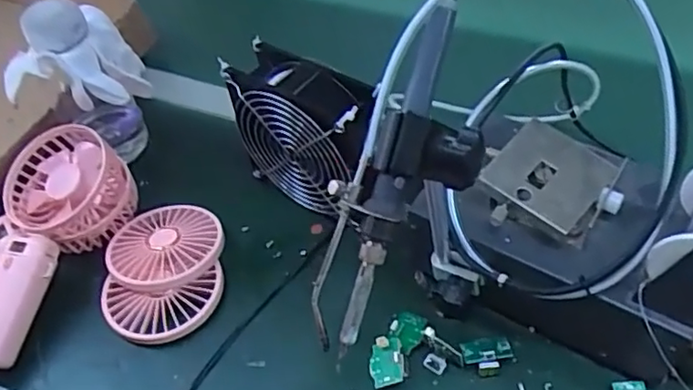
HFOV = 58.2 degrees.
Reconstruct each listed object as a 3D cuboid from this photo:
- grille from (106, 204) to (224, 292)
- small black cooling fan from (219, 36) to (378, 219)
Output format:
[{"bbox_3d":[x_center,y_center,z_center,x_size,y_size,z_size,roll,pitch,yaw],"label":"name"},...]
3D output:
[{"bbox_3d":[-0.137,0.040,0.478,0.079,0.021,0.081,-3,48,4],"label":"grille"},{"bbox_3d":[-0.028,-0.039,0.475,0.119,0.129,0.043,29,58,28],"label":"small black cooling fan"}]

